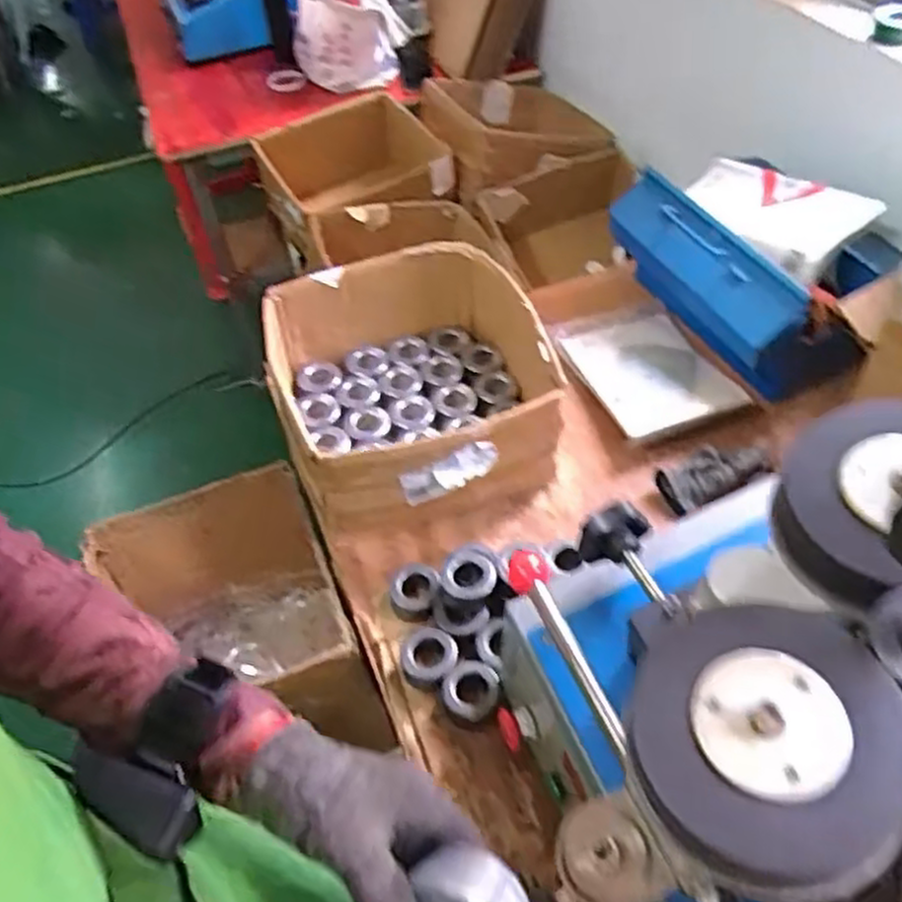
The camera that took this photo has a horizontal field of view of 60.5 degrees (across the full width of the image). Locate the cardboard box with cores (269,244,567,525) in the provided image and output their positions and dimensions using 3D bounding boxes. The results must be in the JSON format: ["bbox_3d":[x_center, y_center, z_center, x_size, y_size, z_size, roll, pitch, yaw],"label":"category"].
[{"bbox_3d":[-0.048,-0.082,1.046,0.353,0.188,0.364,-11,48,-4],"label":"cardboard box with cores"}]

